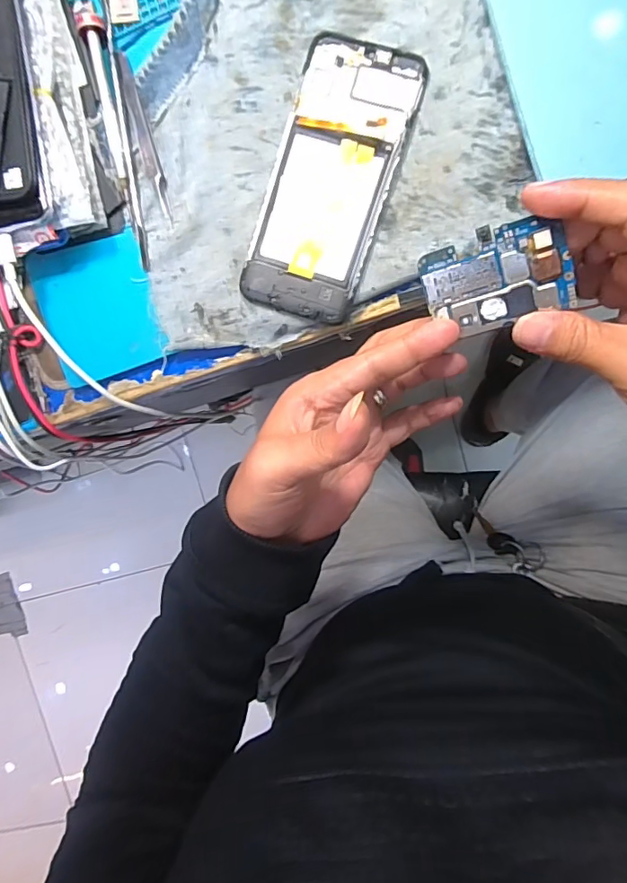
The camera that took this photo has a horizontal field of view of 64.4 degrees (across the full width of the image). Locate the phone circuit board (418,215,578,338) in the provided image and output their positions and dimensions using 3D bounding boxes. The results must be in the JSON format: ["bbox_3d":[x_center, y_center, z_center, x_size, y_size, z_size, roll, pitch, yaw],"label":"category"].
[{"bbox_3d":[0.087,-0.078,0.239,0.064,0.004,0.044,-12,110,21],"label":"phone circuit board"}]

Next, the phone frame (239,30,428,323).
[{"bbox_3d":[0.011,-0.158,0.303,0.072,0.012,0.157,20,98,5],"label":"phone frame"}]

